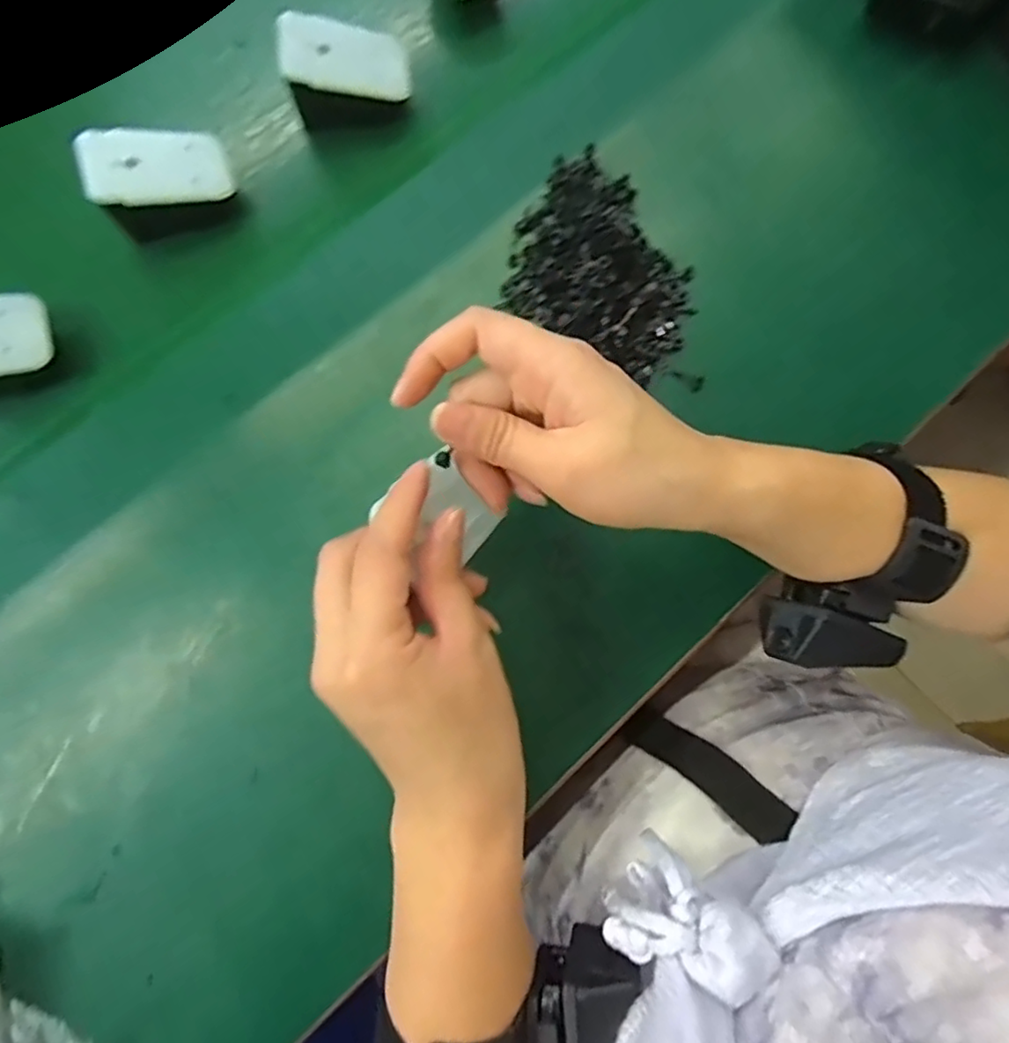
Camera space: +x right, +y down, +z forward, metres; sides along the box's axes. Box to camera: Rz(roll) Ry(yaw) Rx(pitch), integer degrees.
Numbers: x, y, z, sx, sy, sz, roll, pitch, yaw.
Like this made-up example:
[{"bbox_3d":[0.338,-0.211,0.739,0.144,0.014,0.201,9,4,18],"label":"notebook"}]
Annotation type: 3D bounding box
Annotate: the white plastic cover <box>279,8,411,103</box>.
[{"bbox_3d":[-0.086,-0.253,0.332,0.068,0.004,0.040,-4,85,-23],"label":"white plastic cover"}]

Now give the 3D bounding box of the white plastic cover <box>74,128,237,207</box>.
[{"bbox_3d":[-0.179,-0.182,0.315,0.069,0.005,0.042,-13,83,-26],"label":"white plastic cover"}]

